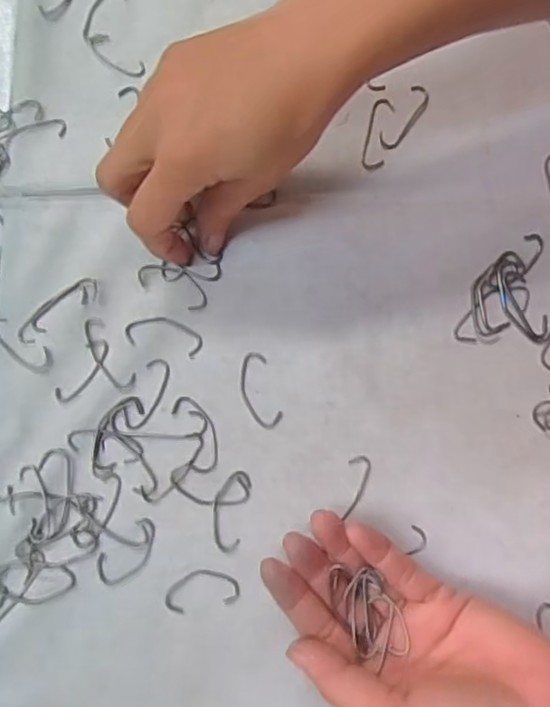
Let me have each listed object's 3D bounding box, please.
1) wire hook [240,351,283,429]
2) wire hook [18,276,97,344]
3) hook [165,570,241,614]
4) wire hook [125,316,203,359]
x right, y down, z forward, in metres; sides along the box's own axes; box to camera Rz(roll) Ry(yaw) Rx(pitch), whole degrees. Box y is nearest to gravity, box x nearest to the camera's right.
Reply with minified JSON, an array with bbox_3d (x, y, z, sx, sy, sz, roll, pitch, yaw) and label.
[{"bbox_3d":[-0.009,0.019,0.304,0.017,0.004,0.039,-16,81,-4],"label":"wire hook"},{"bbox_3d":[-0.111,-0.023,0.308,0.048,0.004,0.013,-37,83,-7],"label":"wire hook"},{"bbox_3d":[-0.035,0.113,0.288,0.036,0.004,0.017,-13,81,-3],"label":"hook"},{"bbox_3d":[-0.056,-0.010,0.306,0.039,0.004,0.017,13,80,1],"label":"wire hook"}]

